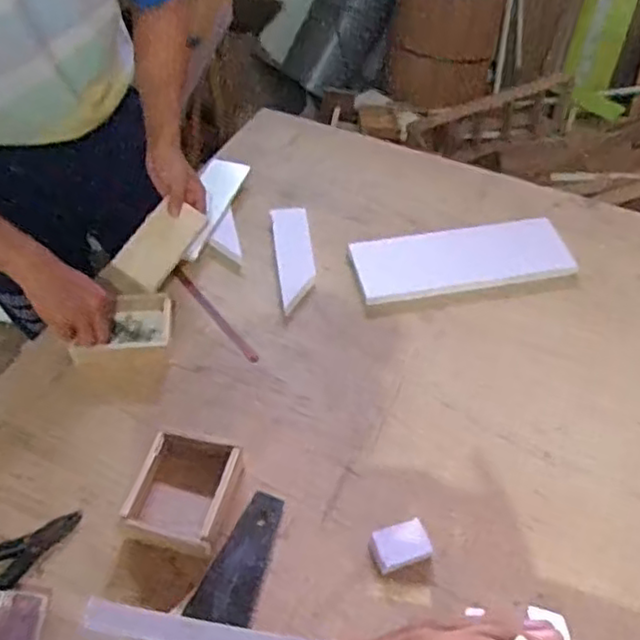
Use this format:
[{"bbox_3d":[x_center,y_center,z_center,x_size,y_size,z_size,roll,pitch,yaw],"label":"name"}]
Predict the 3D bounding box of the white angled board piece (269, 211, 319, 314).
[{"bbox_3d":[-0.039,-0.097,1.057,0.062,0.014,0.189,-2,60,-3],"label":"white angled board piece"}]

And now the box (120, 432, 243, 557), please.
[{"bbox_3d":[-0.160,0.197,0.785,0.116,0.055,0.128,11,49,7],"label":"box"}]

